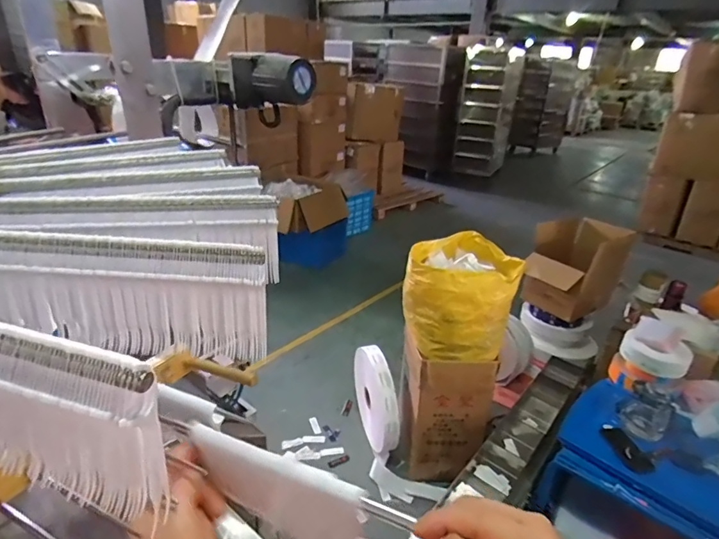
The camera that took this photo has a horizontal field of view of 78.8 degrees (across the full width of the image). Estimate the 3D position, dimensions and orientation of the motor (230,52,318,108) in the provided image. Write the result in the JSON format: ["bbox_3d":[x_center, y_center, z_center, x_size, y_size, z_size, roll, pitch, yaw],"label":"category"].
[{"bbox_3d":[-0.139,-0.300,0.697,0.135,0.075,0.075,25,34,38],"label":"motor"}]

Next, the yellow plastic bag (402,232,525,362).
[{"bbox_3d":[0.352,0.075,1.546,0.371,0.292,0.416,8,26,9],"label":"yellow plastic bag"}]

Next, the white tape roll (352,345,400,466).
[{"bbox_3d":[0.058,0.522,1.757,0.057,0.414,0.360,-7,28,-20],"label":"white tape roll"}]

